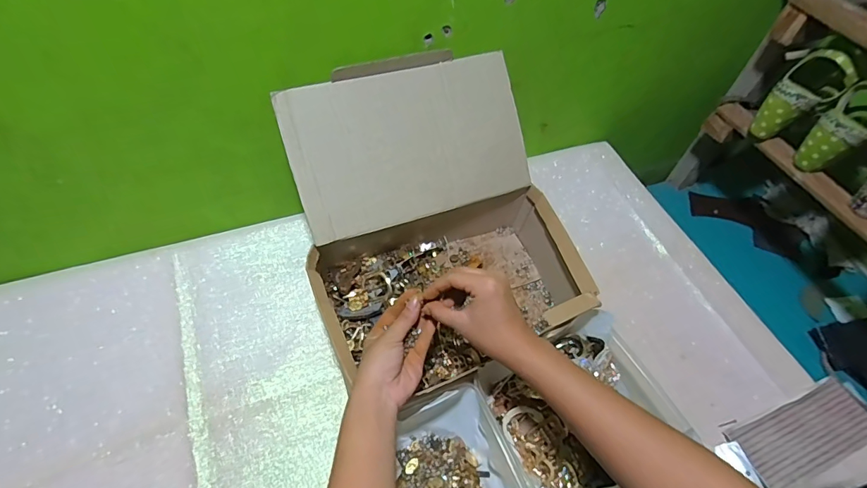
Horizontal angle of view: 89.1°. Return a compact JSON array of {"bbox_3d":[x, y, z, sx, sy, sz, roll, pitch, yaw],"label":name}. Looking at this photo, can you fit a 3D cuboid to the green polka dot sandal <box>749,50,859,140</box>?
[{"bbox_3d":[0.553,-0.230,0.674,0.062,0.141,0.080,13,40,-49],"label":"green polka dot sandal"}]

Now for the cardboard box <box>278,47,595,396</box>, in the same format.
[{"bbox_3d":[0.003,-0.026,0.570,0.330,0.227,0.339,-16,58,-16],"label":"cardboard box"}]

